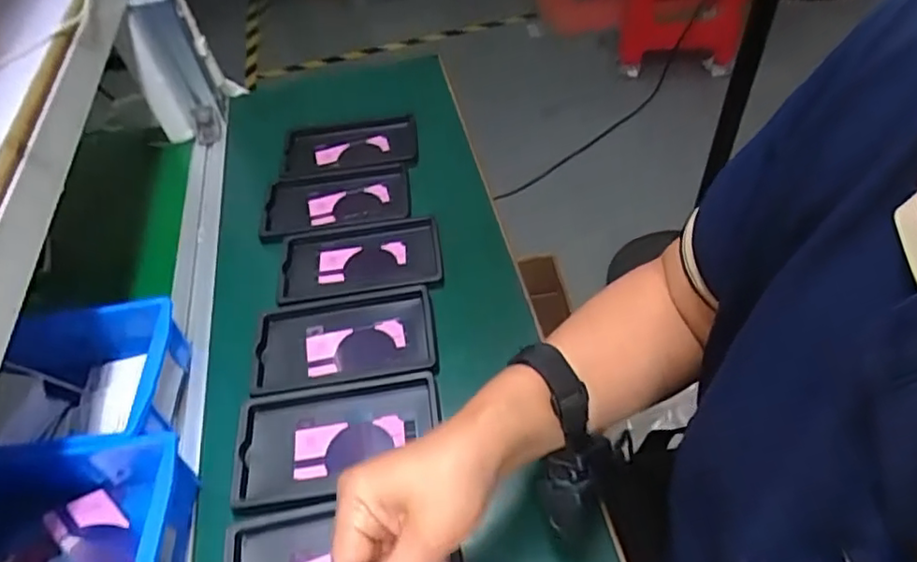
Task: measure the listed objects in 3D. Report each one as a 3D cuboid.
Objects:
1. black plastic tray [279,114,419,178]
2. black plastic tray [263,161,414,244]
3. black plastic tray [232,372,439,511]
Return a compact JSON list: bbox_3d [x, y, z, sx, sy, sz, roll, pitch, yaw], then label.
[{"bbox_3d":[-0.133,-0.165,0.764,0.162,0.022,0.094,-10,49,1],"label":"black plastic tray"},{"bbox_3d":[-0.135,-0.093,0.695,0.160,0.010,0.099,-12,49,-2],"label":"black plastic tray"},{"bbox_3d":[-0.095,0.126,0.496,0.158,0.023,0.095,-11,49,-1],"label":"black plastic tray"}]

